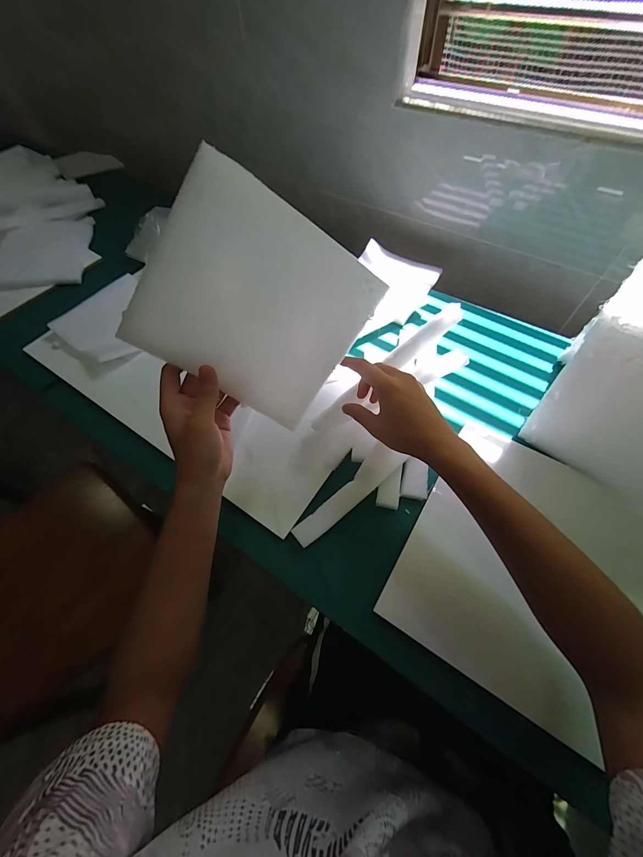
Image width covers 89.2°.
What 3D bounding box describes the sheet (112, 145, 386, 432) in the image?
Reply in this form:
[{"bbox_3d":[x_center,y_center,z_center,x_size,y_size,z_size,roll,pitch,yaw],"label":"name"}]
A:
[{"bbox_3d":[-0.058,-0.104,0.294,0.178,0.166,0.016,29,24,-21],"label":"sheet"}]

